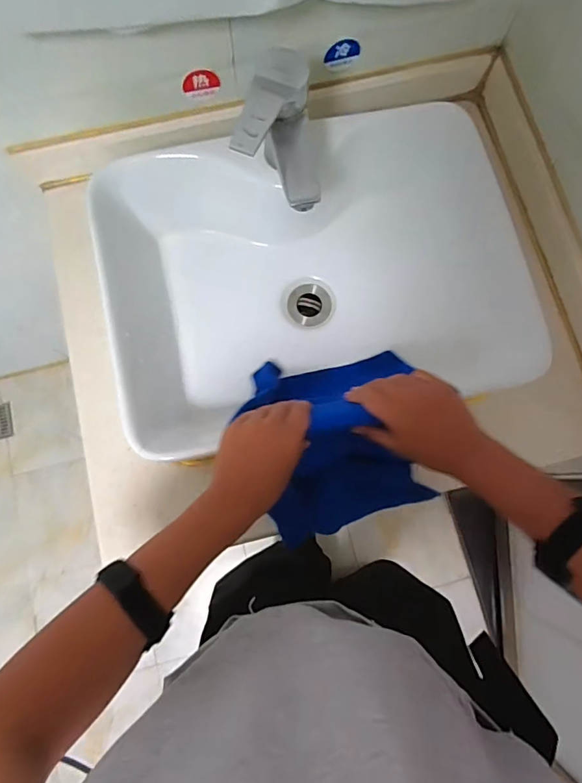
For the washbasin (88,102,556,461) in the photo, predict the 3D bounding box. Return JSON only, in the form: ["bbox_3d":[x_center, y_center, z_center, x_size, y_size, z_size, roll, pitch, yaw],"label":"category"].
[{"bbox_3d":[0.026,-0.131,0.586,0.469,0.131,0.338,-12,79,-3],"label":"washbasin"}]

